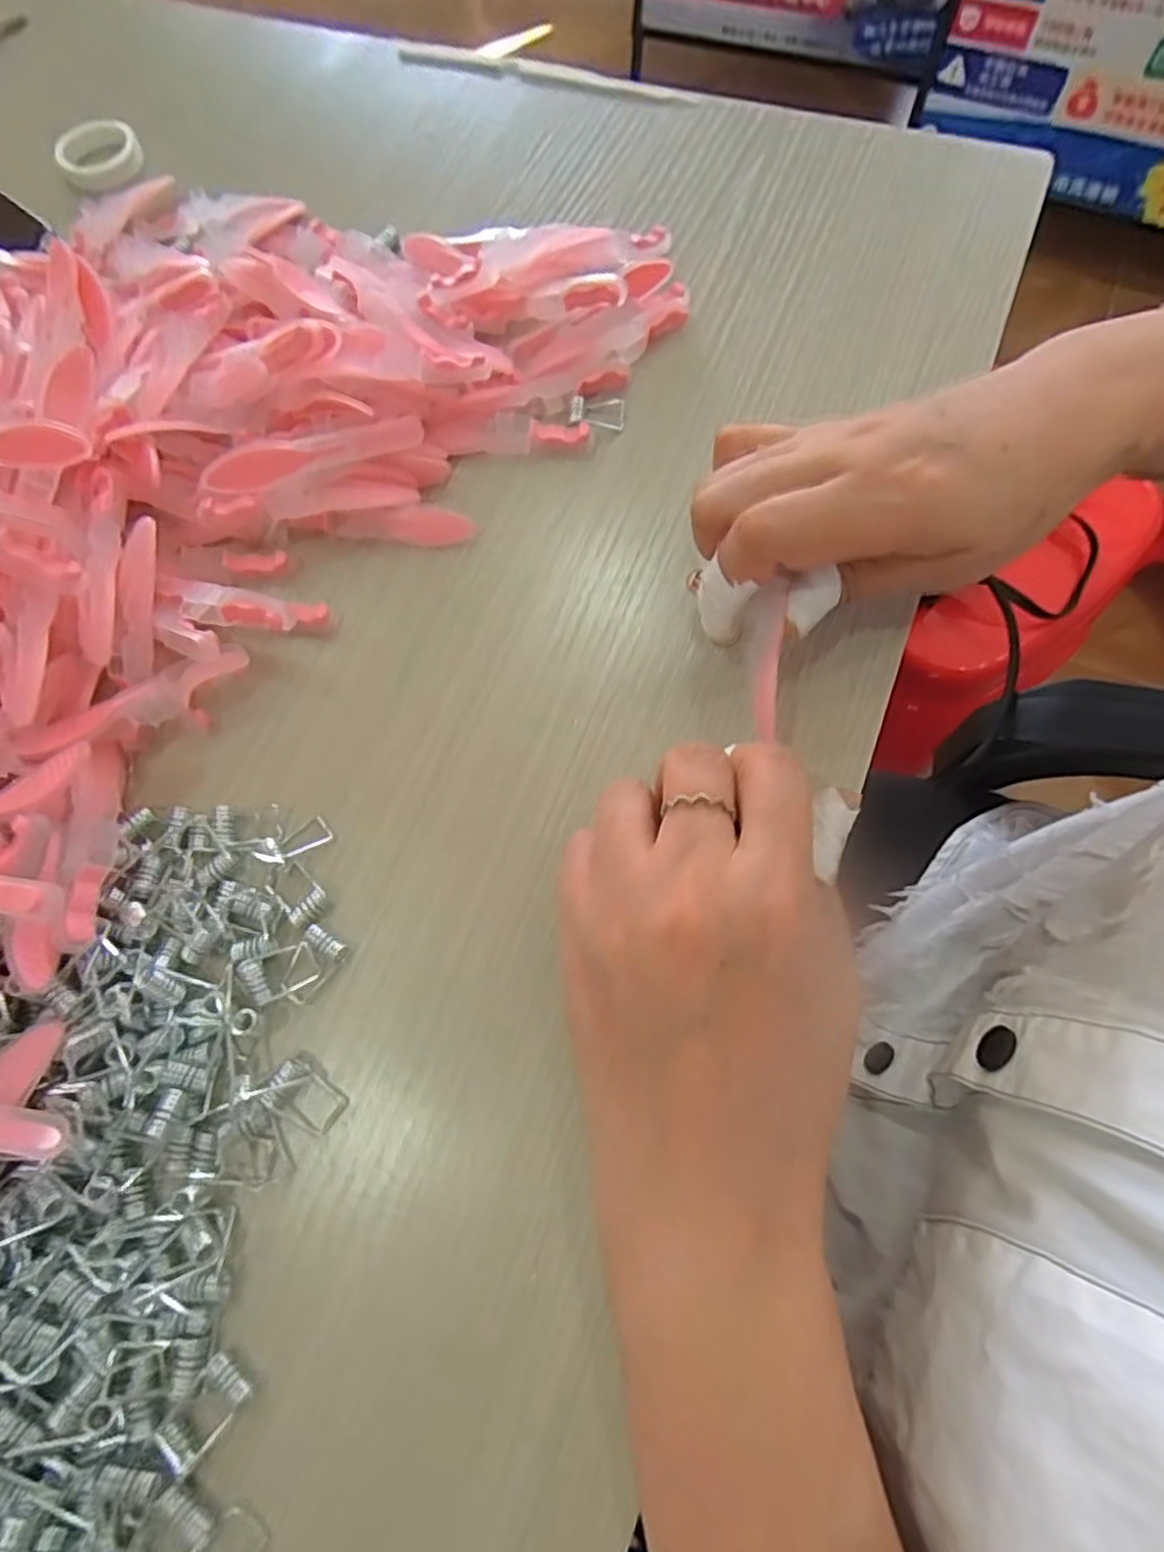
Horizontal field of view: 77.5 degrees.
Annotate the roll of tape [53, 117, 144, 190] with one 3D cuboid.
[{"bbox_3d":[-0.249,-0.322,0.375,0.041,0.014,0.041,-1,70,2],"label":"roll of tape"}]

